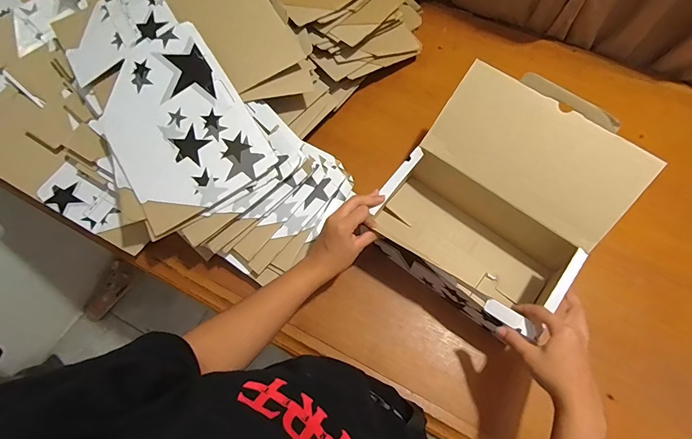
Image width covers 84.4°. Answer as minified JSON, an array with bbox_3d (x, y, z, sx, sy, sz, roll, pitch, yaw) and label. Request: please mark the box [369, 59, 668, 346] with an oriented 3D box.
[{"bbox_3d":[0.214,-0.023,0.556,0.271,0.193,0.275,37,72,14],"label":"box"}]

